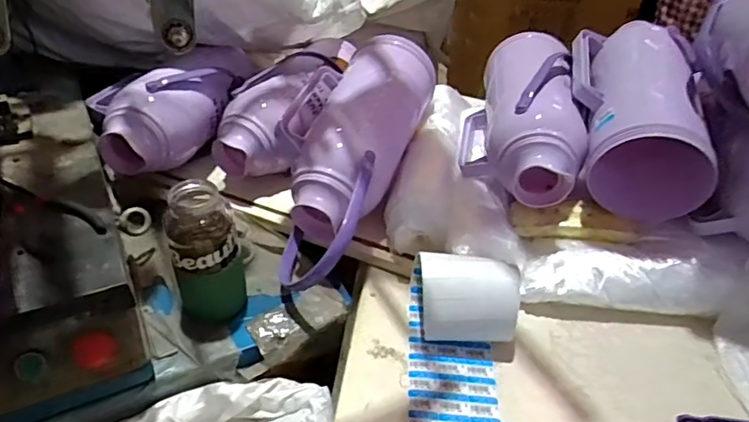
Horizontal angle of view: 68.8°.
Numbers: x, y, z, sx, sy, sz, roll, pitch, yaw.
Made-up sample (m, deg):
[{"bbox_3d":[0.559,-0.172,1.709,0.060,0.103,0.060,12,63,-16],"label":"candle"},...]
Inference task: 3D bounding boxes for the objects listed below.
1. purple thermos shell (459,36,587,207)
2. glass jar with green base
[{"bbox_3d":[0.245,-0.182,0.912,0.181,0.159,0.378,5,52,3],"label":"purple thermos shell"},{"bbox_3d":[-0.216,0.052,0.705,0.085,0.197,0.081,2,38,-1],"label":"glass jar with green base"}]

